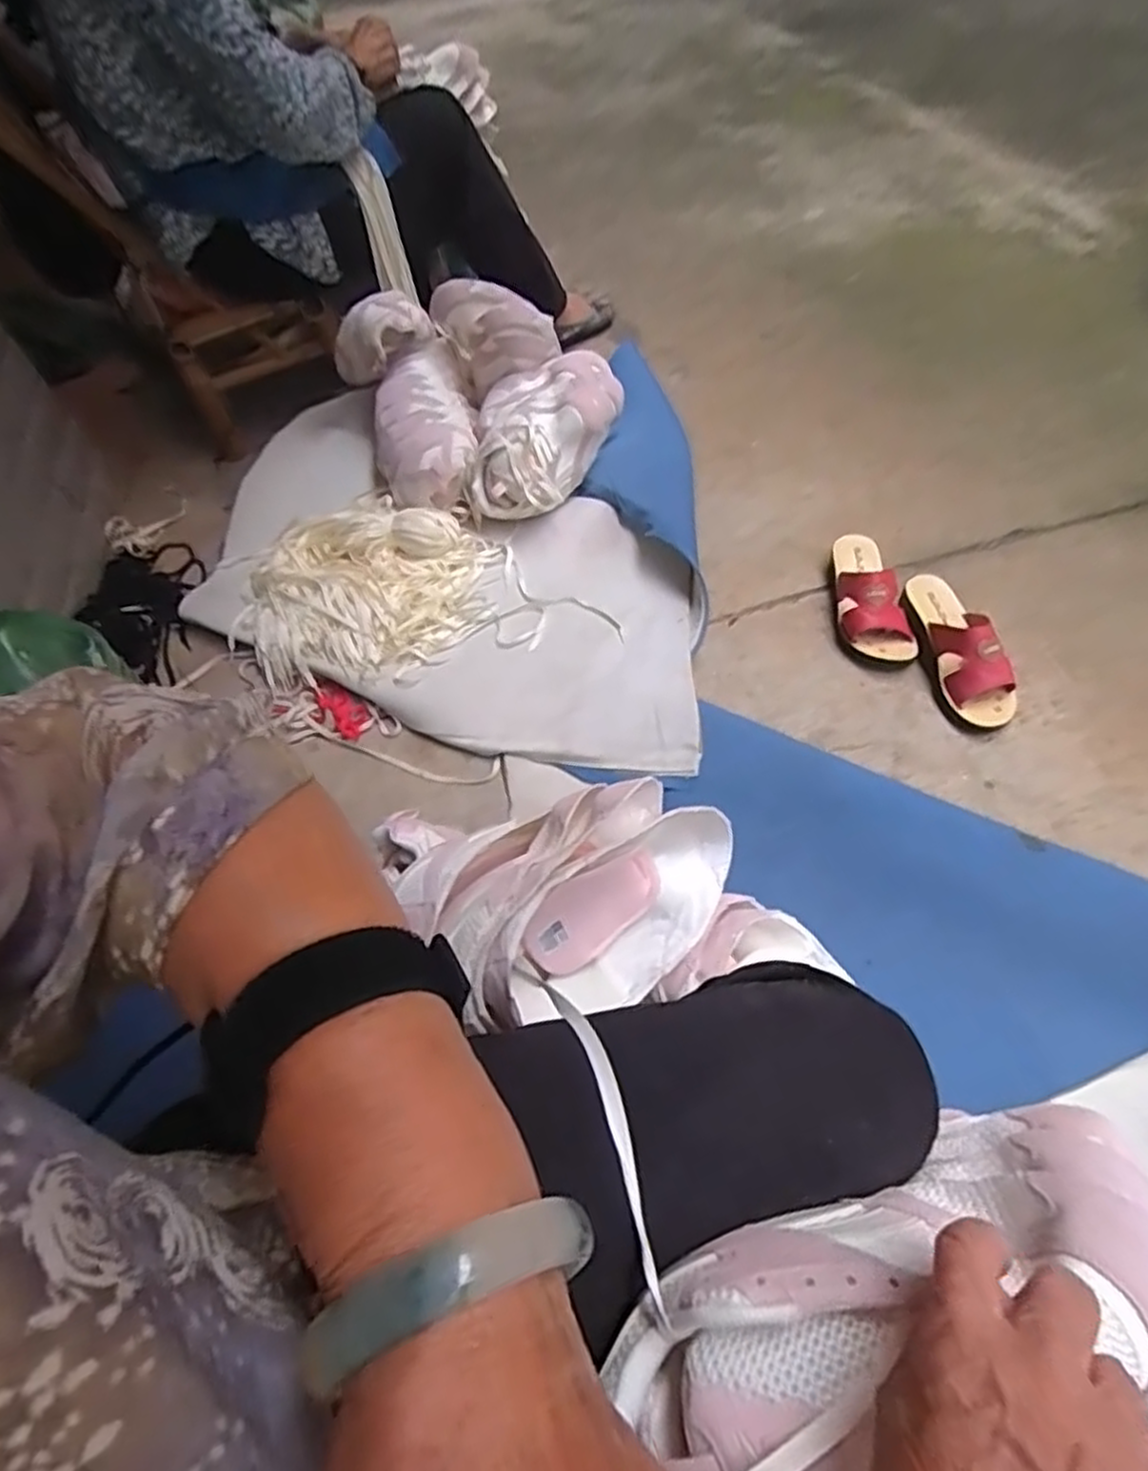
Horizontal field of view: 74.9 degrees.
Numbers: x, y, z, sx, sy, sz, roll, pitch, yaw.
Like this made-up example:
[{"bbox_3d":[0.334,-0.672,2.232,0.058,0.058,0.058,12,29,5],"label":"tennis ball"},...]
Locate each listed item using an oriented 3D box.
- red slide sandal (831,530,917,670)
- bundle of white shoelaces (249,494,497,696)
[{"bbox_3d":[0.399,-0.196,1.019,0.088,0.075,0.220,-3,57,4],"label":"red slide sandal"},{"bbox_3d":[-0.307,-0.214,1.098,0.358,0.067,0.297,-1,56,4],"label":"bundle of white shoelaces"}]

